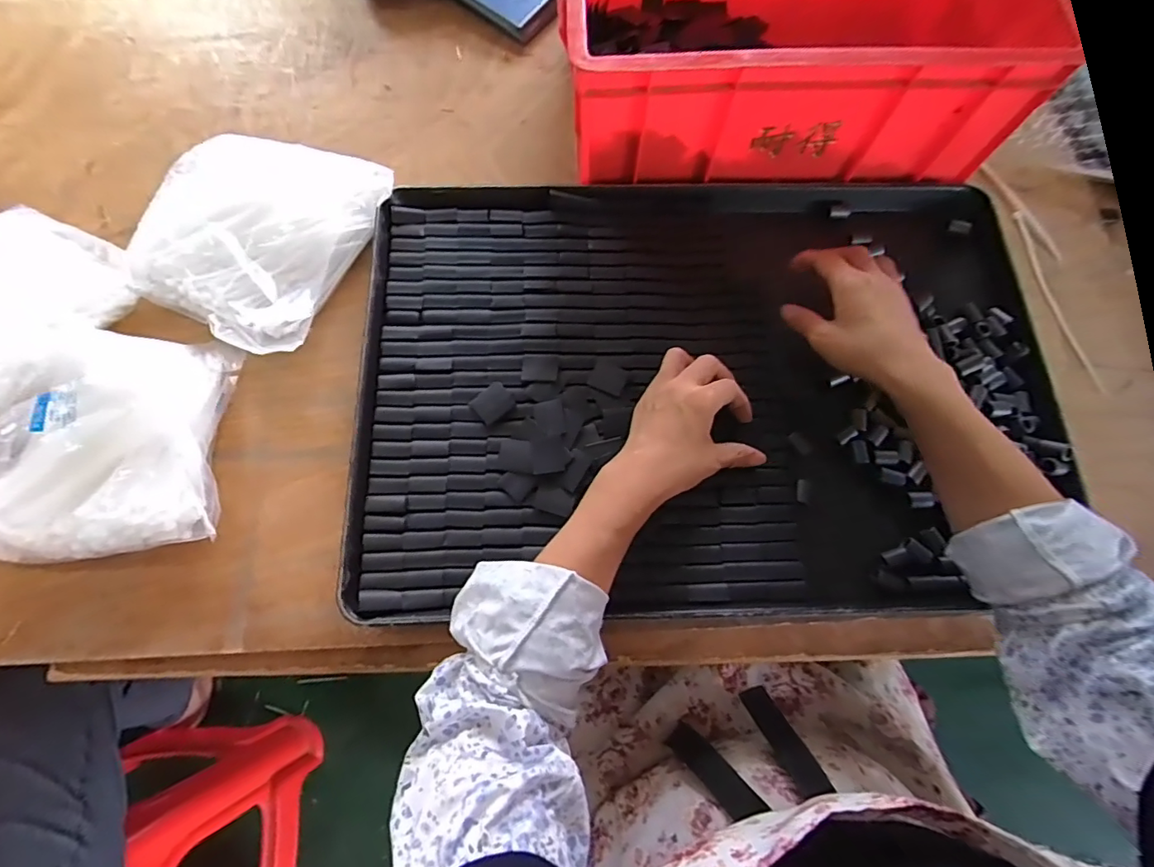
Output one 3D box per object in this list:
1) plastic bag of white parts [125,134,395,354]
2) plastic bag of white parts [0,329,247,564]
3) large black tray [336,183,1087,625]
[{"bbox_3d":[-0.290,-0.179,0.473,0.185,0.055,0.207,20,76,6],"label":"plastic bag of white parts"},{"bbox_3d":[-0.394,0.007,0.408,0.199,0.056,0.177,-8,75,-1],"label":"plastic bag of white parts"},{"bbox_3d":[0.104,-0.048,0.433,0.564,0.046,0.378,-1,75,1],"label":"large black tray"}]

